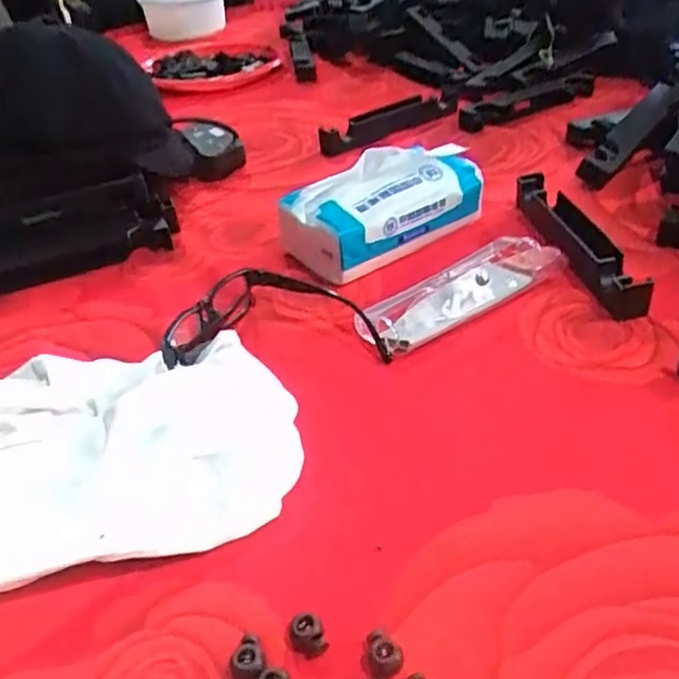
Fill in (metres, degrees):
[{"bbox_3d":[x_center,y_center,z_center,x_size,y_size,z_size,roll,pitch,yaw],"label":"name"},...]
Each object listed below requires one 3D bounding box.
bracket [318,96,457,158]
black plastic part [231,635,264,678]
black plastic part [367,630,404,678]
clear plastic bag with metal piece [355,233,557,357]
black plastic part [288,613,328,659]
[{"bbox_3d":[0.058,-0.254,0.784,0.181,0.031,0.028,-26,41,-23],"label":"bracket"},{"bbox_3d":[-0.041,0.142,0.296,0.015,0.010,0.018,-19,38,-15],"label":"black plastic part"},{"bbox_3d":[0.020,0.137,0.292,0.015,0.011,0.016,-4,37,4],"label":"black plastic part"},{"bbox_3d":[0.087,-0.038,0.494,0.153,0.027,0.053,-27,41,-25],"label":"clear plastic bag with metal piece"},{"bbox_3d":[-0.014,0.134,0.303,0.015,0.010,0.016,-15,37,-10],"label":"black plastic part"}]

